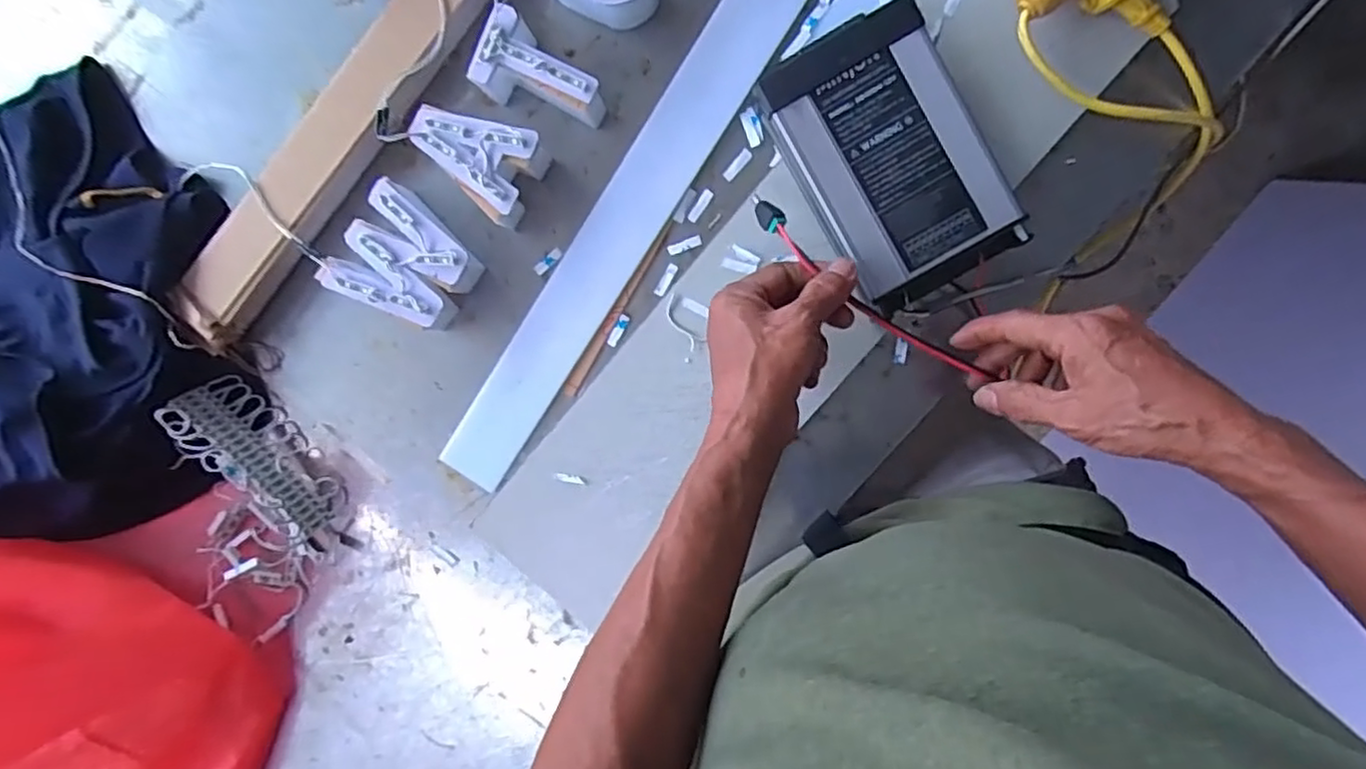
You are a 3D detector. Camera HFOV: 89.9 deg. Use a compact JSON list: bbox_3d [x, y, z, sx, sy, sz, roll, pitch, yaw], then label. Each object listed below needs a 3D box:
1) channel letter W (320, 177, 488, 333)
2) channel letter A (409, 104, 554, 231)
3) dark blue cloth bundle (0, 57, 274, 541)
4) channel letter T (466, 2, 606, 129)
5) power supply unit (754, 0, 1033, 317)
[{"bbox_3d":[-0.194,-0.089,0.492,0.083,0.055,0.080,31,96,2],"label":"channel letter W"},{"bbox_3d":[-0.145,-0.157,0.484,0.083,0.053,0.063,24,96,2],"label":"channel letter A"},{"bbox_3d":[-0.465,-0.057,0.498,0.262,0.079,0.343,-3,94,5],"label":"dark blue cloth bundle"},{"bbox_3d":[-0.098,-0.210,0.476,0.087,0.054,0.054,32,96,1],"label":"channel letter T"},{"bbox_3d":[0.135,-0.150,0.462,0.113,0.051,0.186,-29,92,6],"label":"power supply unit"}]

